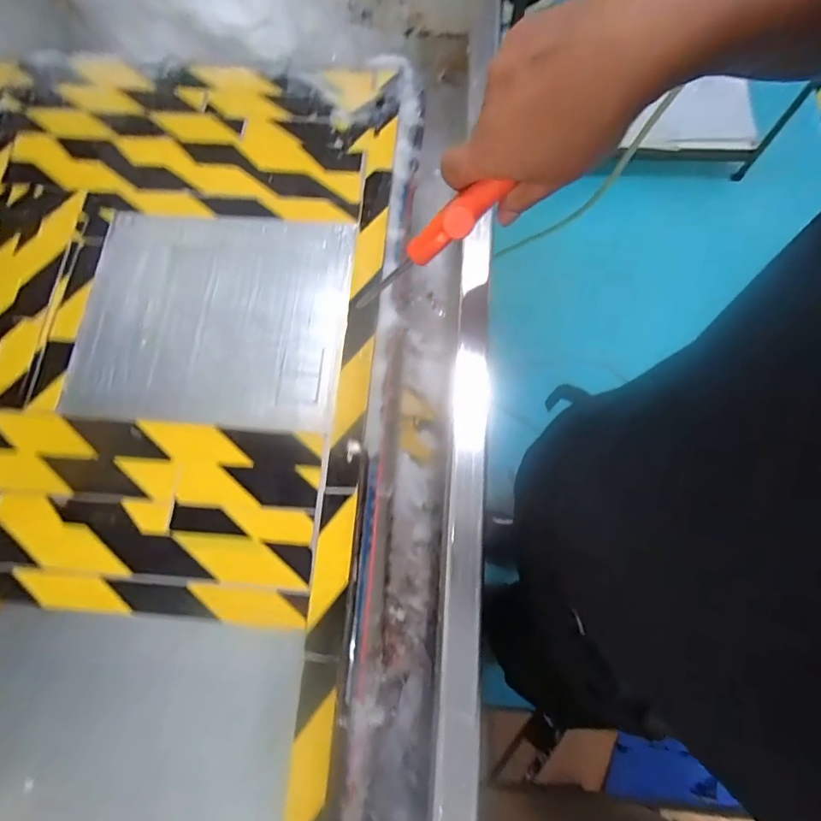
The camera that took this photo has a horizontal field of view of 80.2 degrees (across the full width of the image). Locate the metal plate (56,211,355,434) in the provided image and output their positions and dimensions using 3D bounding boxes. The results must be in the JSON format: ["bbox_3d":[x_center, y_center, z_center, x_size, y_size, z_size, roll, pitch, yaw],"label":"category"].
[{"bbox_3d":[-0.209,-0.103,0.519,0.278,0.005,0.238,4,72,3],"label":"metal plate"}]

